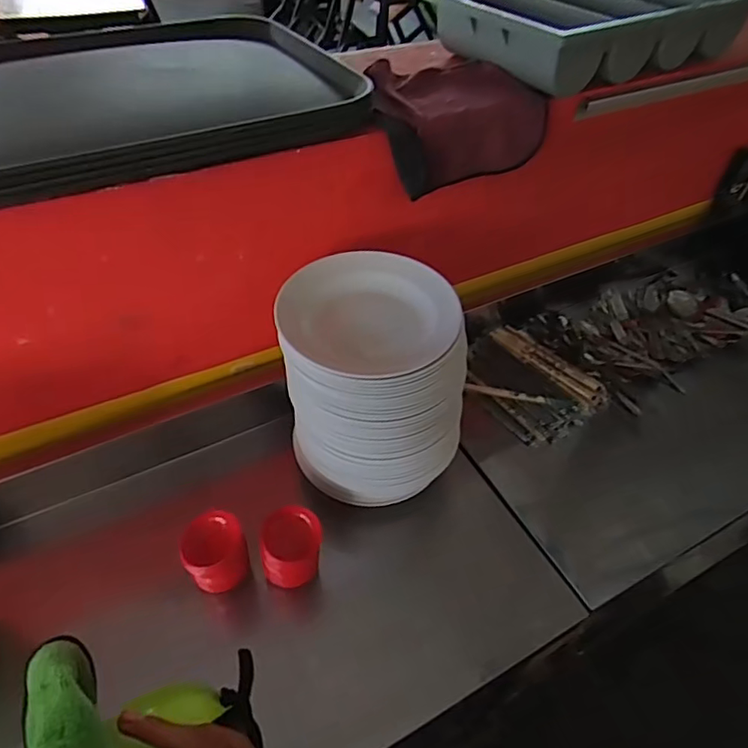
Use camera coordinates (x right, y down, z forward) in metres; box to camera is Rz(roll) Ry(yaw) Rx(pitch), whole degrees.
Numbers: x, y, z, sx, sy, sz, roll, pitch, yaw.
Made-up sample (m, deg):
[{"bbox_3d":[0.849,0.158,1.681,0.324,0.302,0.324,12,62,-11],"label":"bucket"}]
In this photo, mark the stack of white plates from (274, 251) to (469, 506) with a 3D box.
[{"bbox_3d":[-0.004,0.010,0.747,0.211,0.233,0.225,-10,49,-13],"label":"stack of white plates"}]

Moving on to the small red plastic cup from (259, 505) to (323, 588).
[{"bbox_3d":[-0.101,0.214,0.702,0.069,0.091,0.061,2,47,-1],"label":"small red plastic cup"}]

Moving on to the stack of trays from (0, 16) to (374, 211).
[{"bbox_3d":[-0.324,-0.344,0.703,0.547,0.048,0.408,-23,53,-23],"label":"stack of trays"}]

